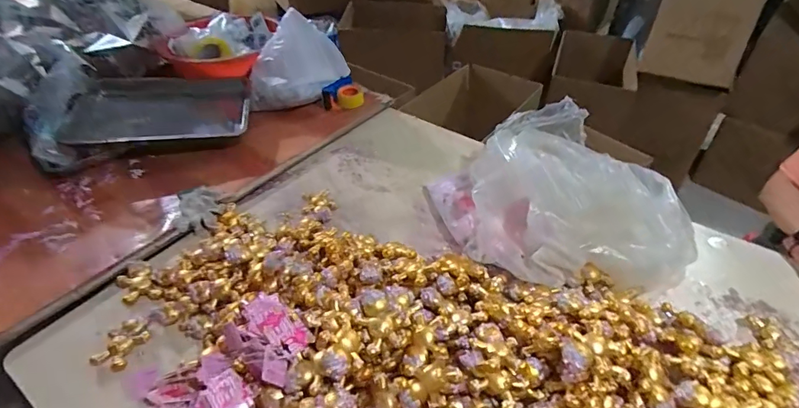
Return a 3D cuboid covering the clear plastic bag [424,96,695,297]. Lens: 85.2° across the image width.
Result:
[{"bbox_3d":[0.366,-0.017,0.980,0.470,0.249,0.466,-15,44,-16],"label":"clear plastic bag"}]

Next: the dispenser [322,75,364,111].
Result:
[{"bbox_3d":[-0.192,-0.370,1.475,0.136,0.063,0.099,-31,50,-30],"label":"dispenser"}]

